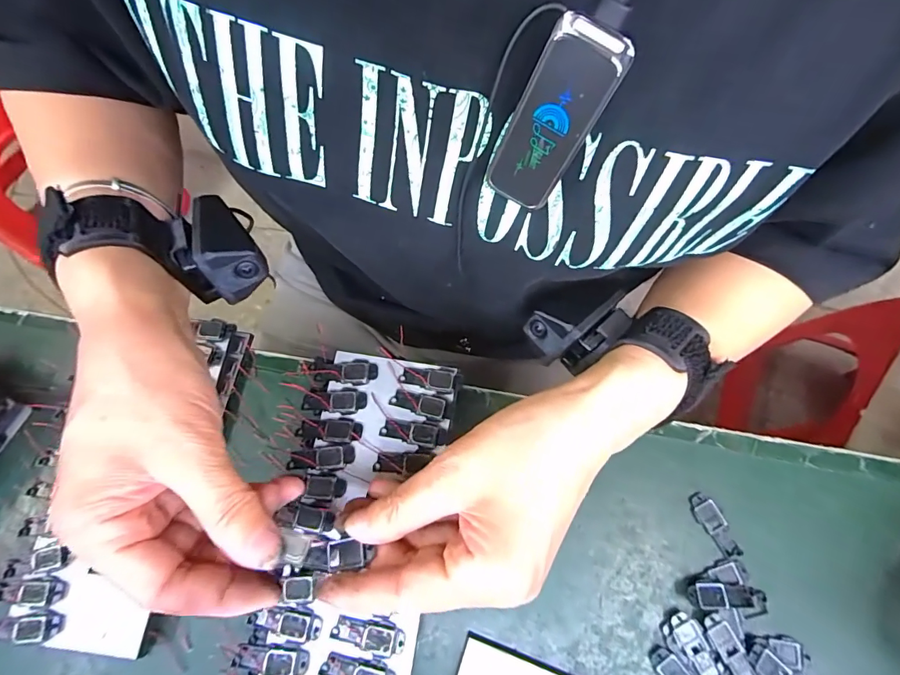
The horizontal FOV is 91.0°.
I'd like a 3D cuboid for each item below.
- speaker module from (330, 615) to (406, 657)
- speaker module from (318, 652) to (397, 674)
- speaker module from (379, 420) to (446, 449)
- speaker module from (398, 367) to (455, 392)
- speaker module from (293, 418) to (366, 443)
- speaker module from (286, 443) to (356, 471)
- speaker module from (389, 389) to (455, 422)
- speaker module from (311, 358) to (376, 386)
[{"bbox_3d":[-0.044,0.162,0.239,0.039,0.004,0.015,13,70,6],"label":"speaker module"},{"bbox_3d":[-0.049,0.179,0.234,0.040,0.004,0.017,12,70,6],"label":"speaker module"},{"bbox_3d":[-0.023,0.058,0.274,0.040,0.004,0.015,9,69,4],"label":"speaker module"},{"bbox_3d":[-0.015,0.026,0.284,0.034,0.004,0.013,8,69,4],"label":"speaker module"},{"bbox_3d":[-0.074,0.057,0.274,0.039,0.005,0.014,5,69,3],"label":"speaker module"},{"bbox_3d":[-0.079,0.074,0.269,0.040,0.004,0.014,-8,69,-2],"label":"speaker module"},{"bbox_3d":[-0.019,0.043,0.278,0.040,0.004,0.016,12,70,5],"label":"speaker module"},{"bbox_3d":[-0.069,0.021,0.286,0.043,0.004,0.017,6,69,3],"label":"speaker module"}]

